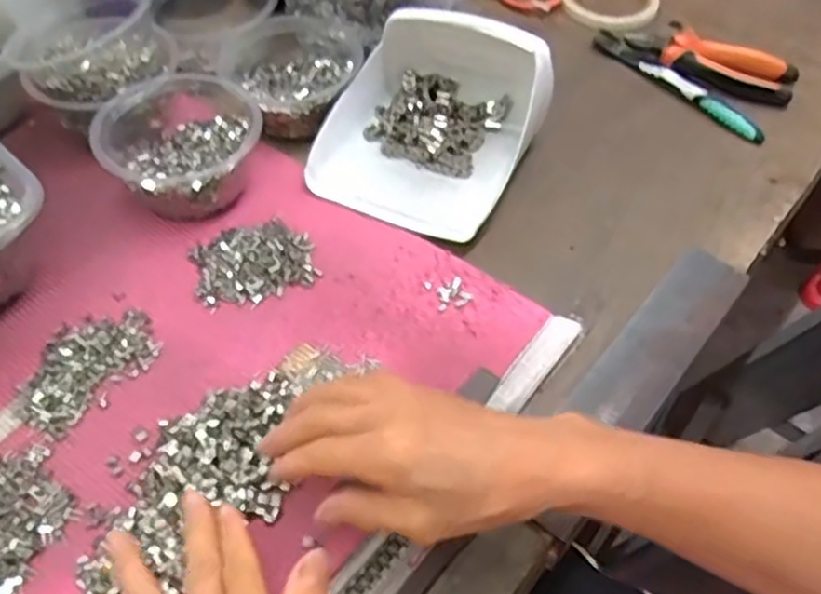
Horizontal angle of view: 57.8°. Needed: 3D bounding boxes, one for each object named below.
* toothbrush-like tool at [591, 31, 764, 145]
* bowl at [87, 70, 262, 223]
[{"bbox_3d":[0.236,-0.192,0.666,0.019,0.013,0.183,-35,62,-25],"label":"toothbrush-like tool"},{"bbox_3d":[-0.175,-0.117,0.559,0.116,0.065,0.121,1,53,-2],"label":"bowl"}]

